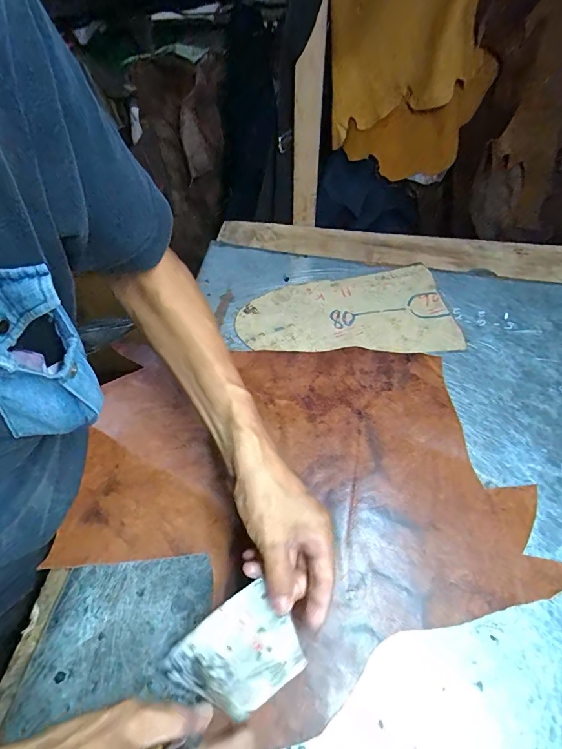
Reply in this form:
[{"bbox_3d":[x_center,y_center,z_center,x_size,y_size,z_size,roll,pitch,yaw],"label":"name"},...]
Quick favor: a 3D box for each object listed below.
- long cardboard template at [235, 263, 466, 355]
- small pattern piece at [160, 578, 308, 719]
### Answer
[{"bbox_3d":[0.091,-0.089,0.529,0.296,0.011,0.148,-3,58,-1],"label":"long cardboard template"},{"bbox_3d":[-0.036,0.223,0.292,0.098,0.004,0.072,-40,79,-1],"label":"small pattern piece"}]

